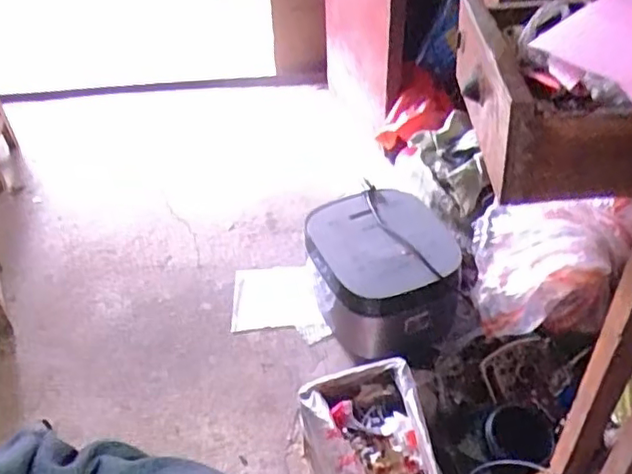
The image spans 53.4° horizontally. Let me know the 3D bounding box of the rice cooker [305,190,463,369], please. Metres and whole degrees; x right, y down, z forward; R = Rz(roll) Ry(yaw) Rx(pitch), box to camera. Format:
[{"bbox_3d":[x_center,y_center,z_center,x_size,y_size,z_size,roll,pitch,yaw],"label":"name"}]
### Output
[{"bbox_3d":[0.141,0.096,1.280,0.272,0.245,0.299,-10,44,-5],"label":"rice cooker"}]

